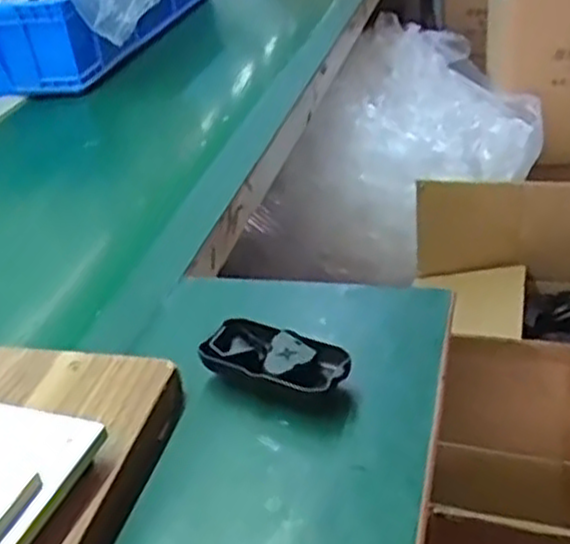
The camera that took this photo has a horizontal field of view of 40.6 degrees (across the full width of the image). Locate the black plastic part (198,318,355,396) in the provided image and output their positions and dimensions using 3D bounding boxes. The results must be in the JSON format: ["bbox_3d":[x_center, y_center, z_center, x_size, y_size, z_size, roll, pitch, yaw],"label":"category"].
[{"bbox_3d":[-0.006,0.069,0.570,0.109,0.029,0.051,16,39,31],"label":"black plastic part"}]

